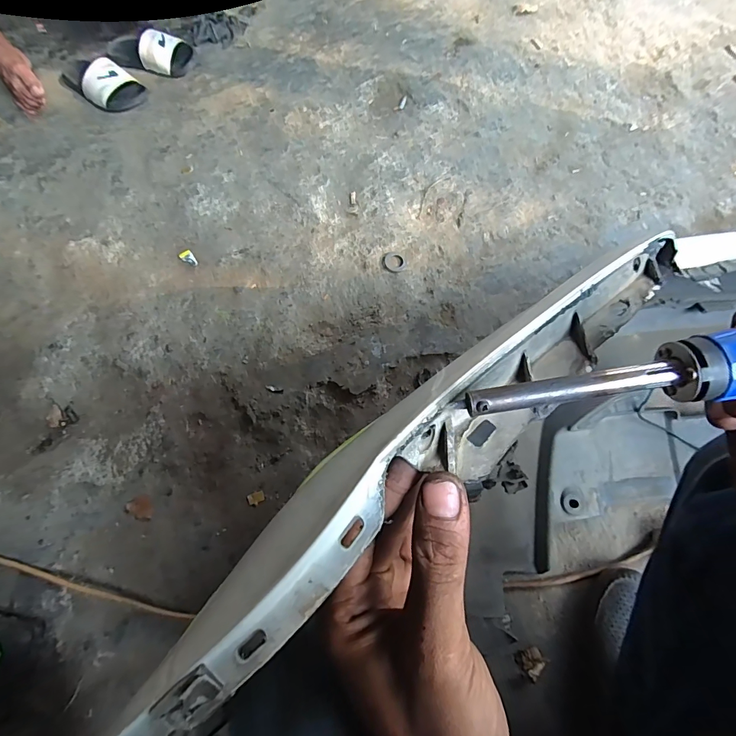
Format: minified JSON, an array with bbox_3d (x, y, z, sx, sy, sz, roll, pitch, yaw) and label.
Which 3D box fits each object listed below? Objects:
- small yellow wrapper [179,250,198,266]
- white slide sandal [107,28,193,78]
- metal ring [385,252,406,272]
[{"bbox_3d":[-0.374,-0.228,0.820,0.025,0.005,0.051,-42,75,-11],"label":"small yellow wrapper"},{"bbox_3d":[-0.567,-0.801,0.975,0.248,0.059,0.106,17,74,8],"label":"white slide sandal"},{"bbox_3d":[0.053,-0.207,0.762,0.038,0.004,0.043,-16,72,-3],"label":"metal ring"}]

